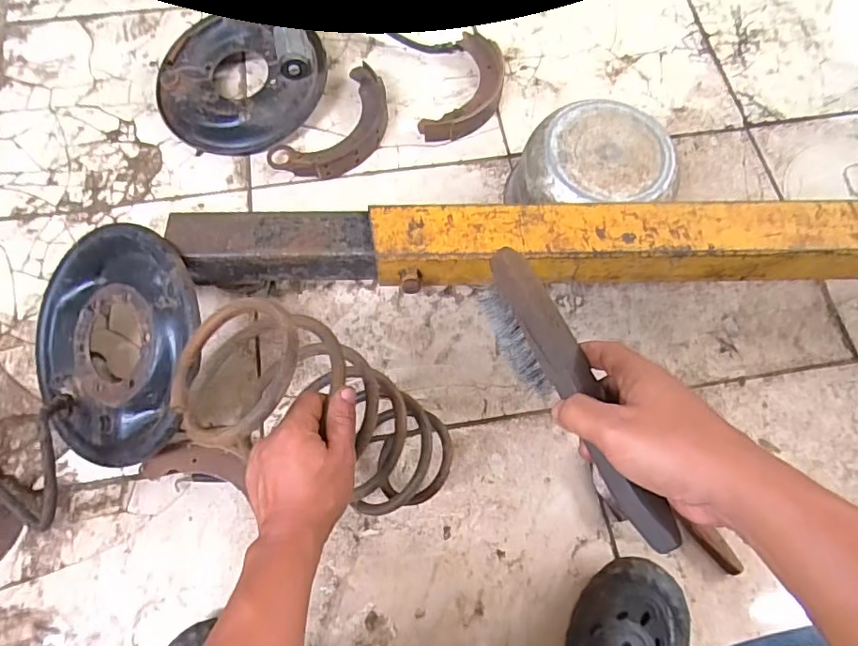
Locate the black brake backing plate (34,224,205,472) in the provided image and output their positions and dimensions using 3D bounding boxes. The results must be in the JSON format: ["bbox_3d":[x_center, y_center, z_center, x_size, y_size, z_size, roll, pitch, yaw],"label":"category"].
[{"bbox_3d":[-0.370,0.021,0.632,0.259,0.031,0.261,-1,87,24],"label":"black brake backing plate"}]

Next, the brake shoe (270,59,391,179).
[{"bbox_3d":[-0.140,-0.304,0.851,0.124,0.032,0.226,39,74,12],"label":"brake shoe"}]

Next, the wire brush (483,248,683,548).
[{"bbox_3d":[0.095,0.043,0.370,0.044,0.037,0.225,-20,59,-8],"label":"wire brush"}]

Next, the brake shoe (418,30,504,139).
[{"bbox_3d":[0.064,-0.375,0.874,0.101,0.038,0.214,22,71,7],"label":"brake shoe"}]

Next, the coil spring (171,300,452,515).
[{"bbox_3d":[-0.072,0.099,0.512,0.100,0.308,0.126,5,64,43],"label":"coil spring"}]

